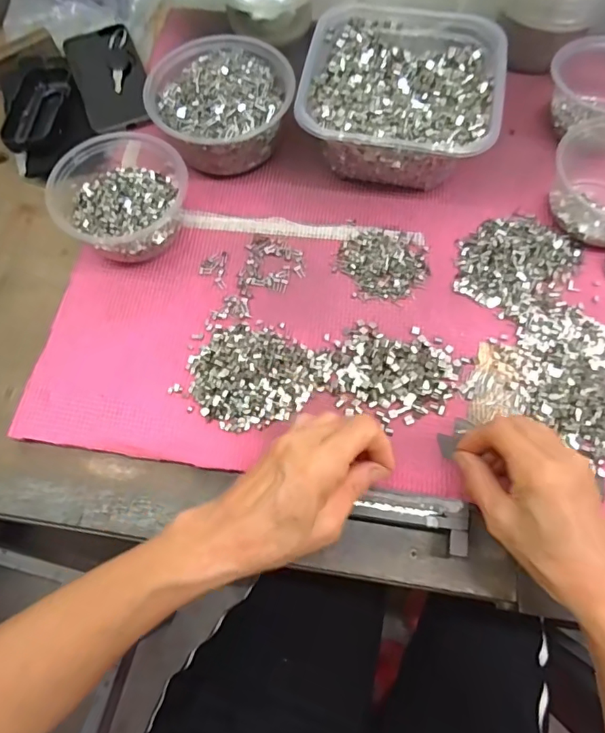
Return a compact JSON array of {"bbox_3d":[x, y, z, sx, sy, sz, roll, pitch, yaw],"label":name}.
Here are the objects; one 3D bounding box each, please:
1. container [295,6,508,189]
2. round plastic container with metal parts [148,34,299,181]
[{"bbox_3d":[0.092,-0.255,0.483,0.174,0.069,0.180,10,67,6],"label":"container"},{"bbox_3d":[-0.077,-0.253,0.490,0.132,0.062,0.142,9,67,6],"label":"round plastic container with metal parts"}]

